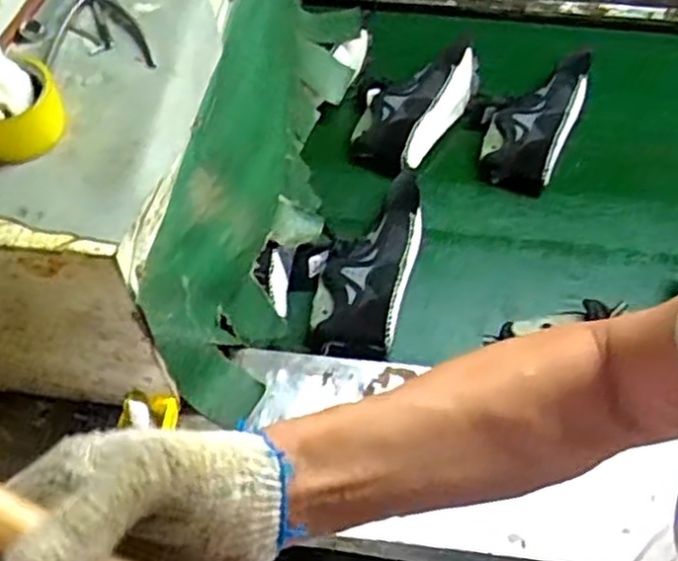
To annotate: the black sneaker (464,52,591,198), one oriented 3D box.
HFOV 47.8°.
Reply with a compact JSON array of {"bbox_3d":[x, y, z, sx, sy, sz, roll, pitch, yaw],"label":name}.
[{"bbox_3d":[0.310,-0.293,1.271,0.170,0.097,0.280,21,59,13],"label":"black sneaker"}]

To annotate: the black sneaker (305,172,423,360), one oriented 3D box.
[{"bbox_3d":[0.039,-0.040,1.097,0.137,0.080,0.317,12,57,7],"label":"black sneaker"}]

